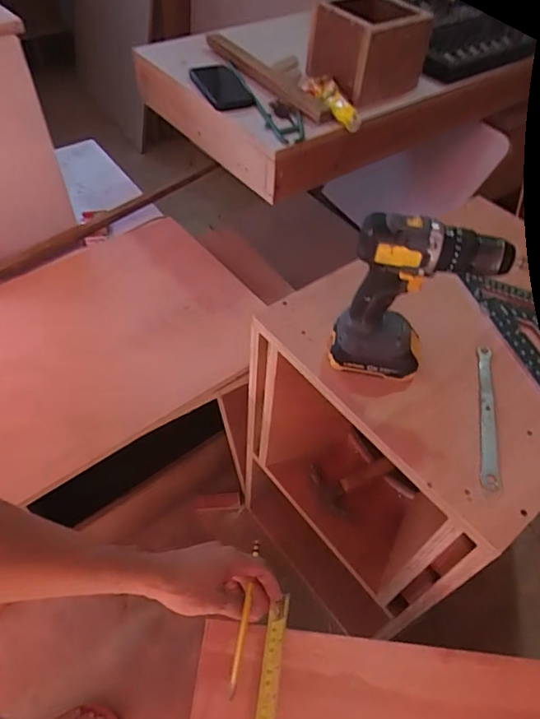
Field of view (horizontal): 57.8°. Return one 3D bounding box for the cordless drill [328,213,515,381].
[{"bbox_3d":[0.176,-0.064,0.583,0.176,0.213,0.069,8,51,3],"label":"cordless drill"}]

